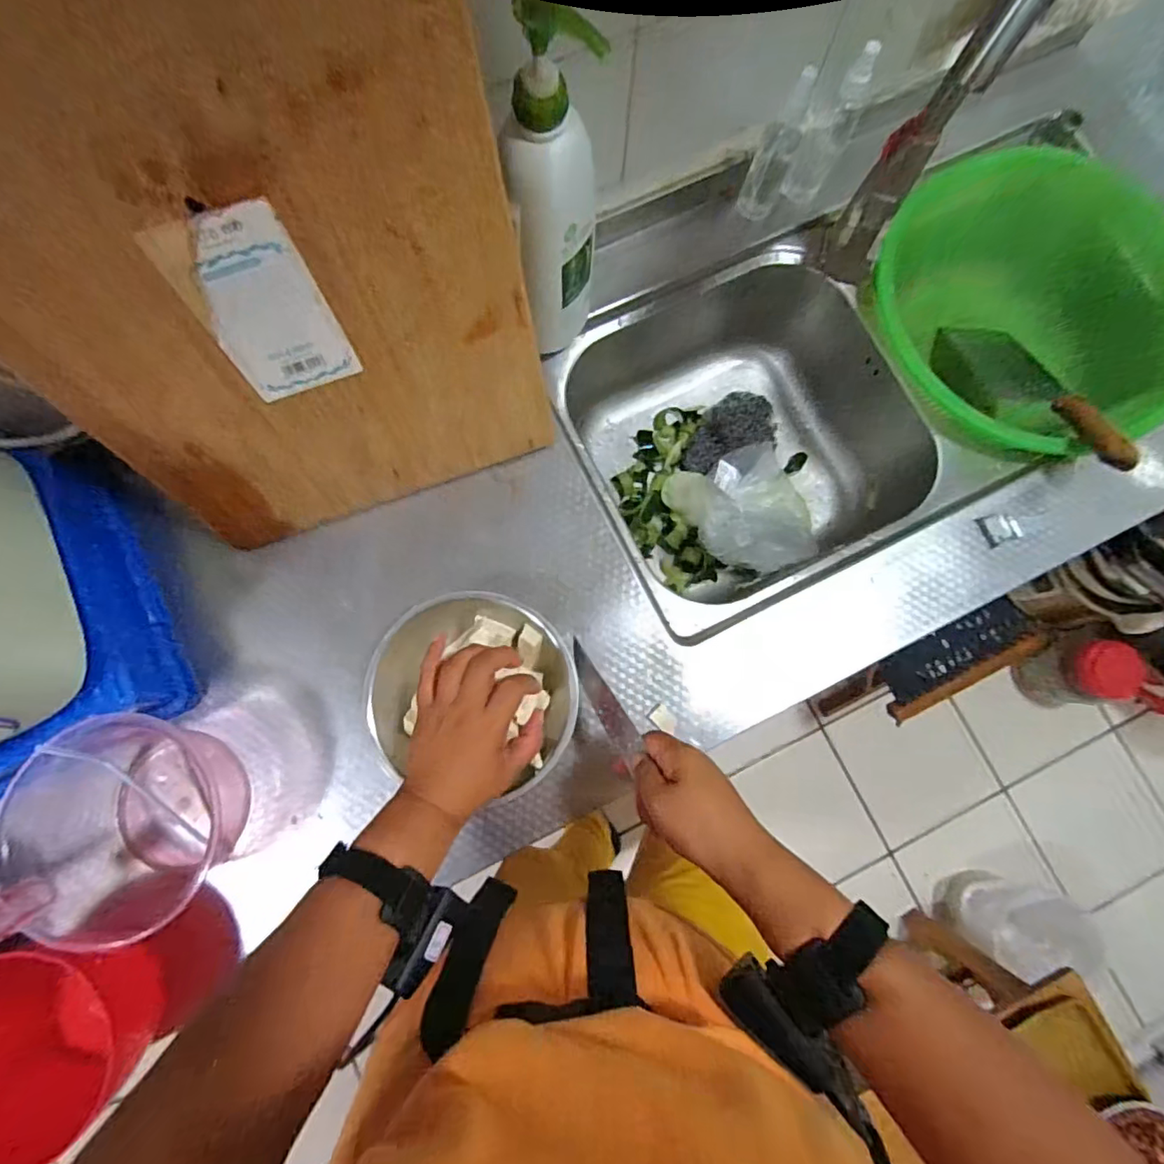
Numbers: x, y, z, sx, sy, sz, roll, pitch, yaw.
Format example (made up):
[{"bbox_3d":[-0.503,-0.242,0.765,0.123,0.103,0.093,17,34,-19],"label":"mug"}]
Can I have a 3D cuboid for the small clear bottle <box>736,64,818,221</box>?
[{"bbox_3d":[0.198,-0.440,0.566,0.037,0.147,0.039,24,81,3],"label":"small clear bottle"}]

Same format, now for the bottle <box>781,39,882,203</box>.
[{"bbox_3d":[0.252,-0.461,0.571,0.043,0.153,0.039,28,81,4],"label":"bottle"}]

